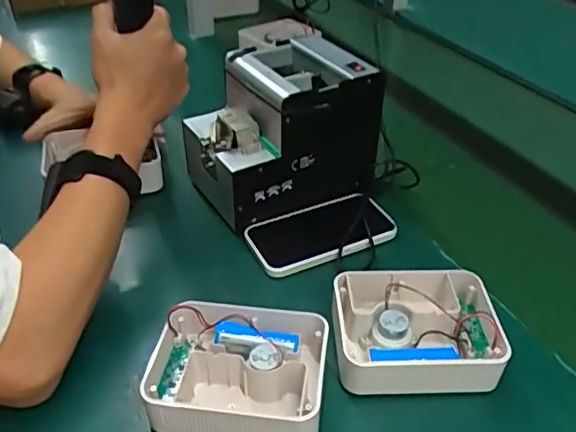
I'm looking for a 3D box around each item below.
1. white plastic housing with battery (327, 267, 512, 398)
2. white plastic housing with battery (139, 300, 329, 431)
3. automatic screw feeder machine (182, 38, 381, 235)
[{"bbox_3d":[0.102,0.092,0.459,0.128,0.041,0.098,1,37,0],"label":"white plastic housing with battery"},{"bbox_3d":[-0.039,0.119,0.429,0.132,0.046,0.100,6,37,6],"label":"white plastic housing with battery"},{"bbox_3d":[-0.016,-0.095,0.625,0.172,0.145,0.147,-20,42,-25],"label":"automatic screw feeder machine"}]

